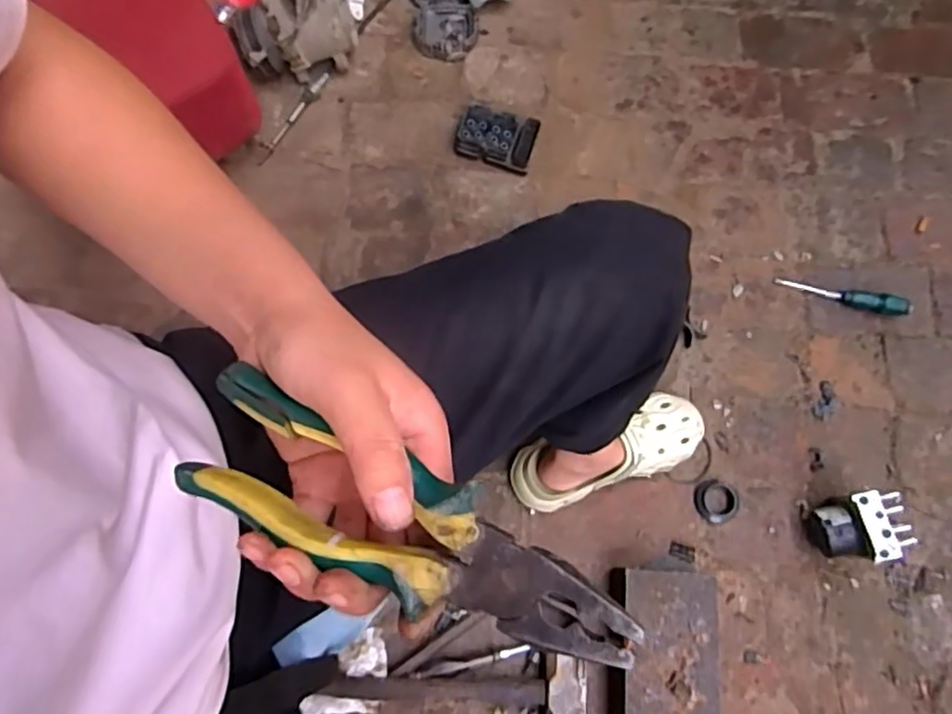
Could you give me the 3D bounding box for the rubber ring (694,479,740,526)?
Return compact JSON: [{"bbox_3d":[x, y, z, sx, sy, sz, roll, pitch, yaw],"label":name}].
[{"bbox_3d":[0.327,0.194,0.897,0.059,0.017,0.054,1,74,-3],"label":"rubber ring"}]

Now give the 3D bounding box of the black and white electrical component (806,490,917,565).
[{"bbox_3d":[0.495,0.219,0.854,0.095,0.083,0.084,-2,74,-2],"label":"black and white electrical component"}]

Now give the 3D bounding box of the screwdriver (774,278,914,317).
[{"bbox_3d":[0.550,-0.089,0.986,0.200,0.023,0.030,11,73,0],"label":"screwdriver"}]

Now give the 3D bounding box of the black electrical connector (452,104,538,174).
[{"bbox_3d":[0.031,-0.338,1.016,0.123,0.046,0.086,18,74,4],"label":"black electrical connector"}]

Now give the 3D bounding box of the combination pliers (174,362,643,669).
[{"bbox_3d":[-0.031,0.062,0.251,0.188,0.015,0.051,21,79,17],"label":"combination pliers"}]

